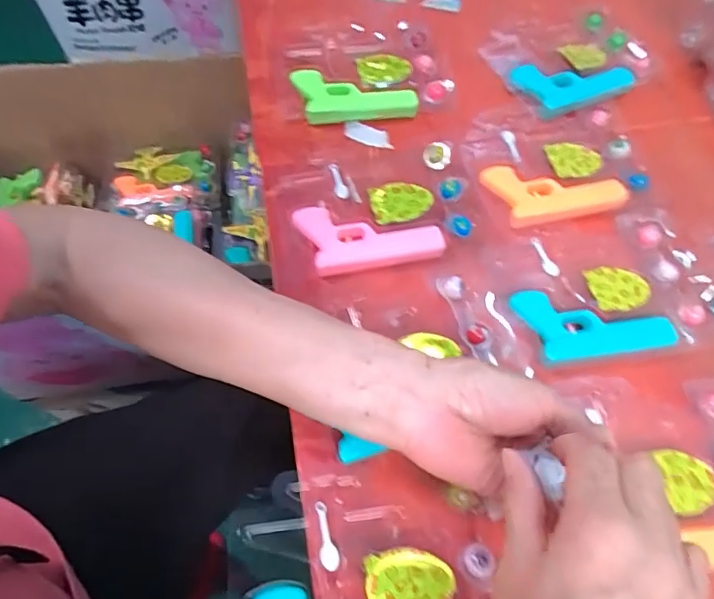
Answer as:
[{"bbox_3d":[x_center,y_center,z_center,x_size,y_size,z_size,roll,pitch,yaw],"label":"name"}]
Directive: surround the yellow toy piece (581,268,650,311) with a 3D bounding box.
[{"bbox_3d":[0.211,-0.009,0.396,0.052,0.005,0.037,-9,64,-8],"label":"yellow toy piece"}]

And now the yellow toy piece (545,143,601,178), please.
[{"bbox_3d":[0.199,-0.127,0.455,0.049,0.011,0.033,0,63,-4],"label":"yellow toy piece"}]

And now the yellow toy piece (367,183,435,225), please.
[{"bbox_3d":[0.039,-0.084,0.426,0.054,0.007,0.039,-9,64,-8],"label":"yellow toy piece"}]

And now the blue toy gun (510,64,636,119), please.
[{"bbox_3d":[0.221,-0.216,0.499,0.120,0.018,0.052,-8,64,-7],"label":"blue toy gun"}]

